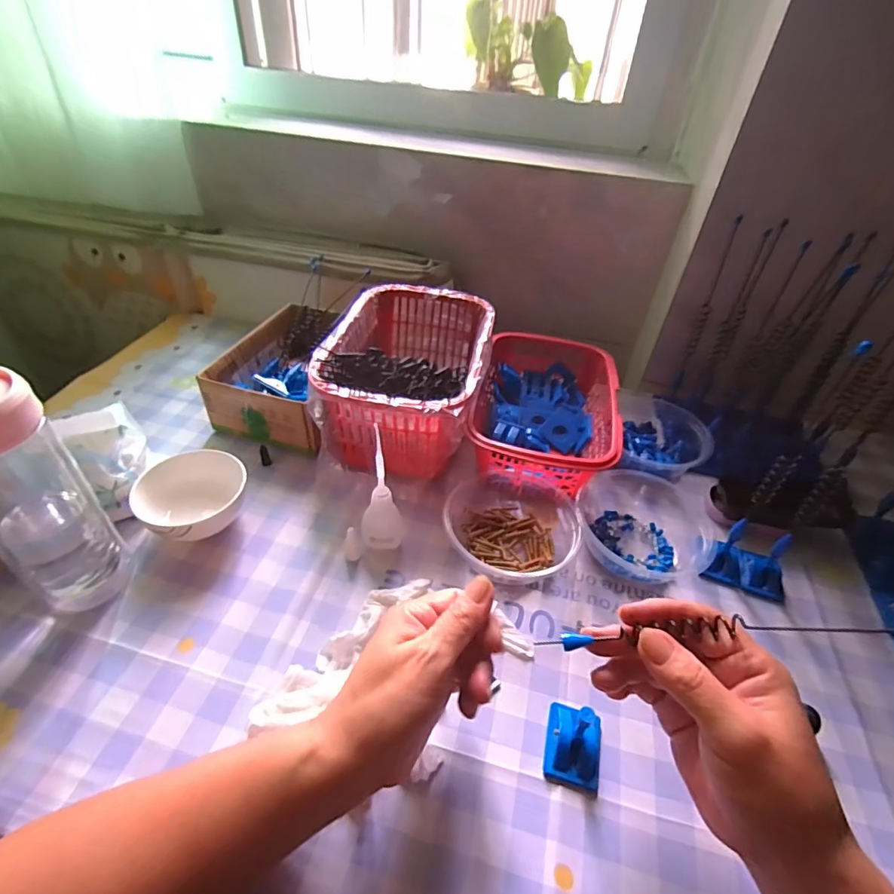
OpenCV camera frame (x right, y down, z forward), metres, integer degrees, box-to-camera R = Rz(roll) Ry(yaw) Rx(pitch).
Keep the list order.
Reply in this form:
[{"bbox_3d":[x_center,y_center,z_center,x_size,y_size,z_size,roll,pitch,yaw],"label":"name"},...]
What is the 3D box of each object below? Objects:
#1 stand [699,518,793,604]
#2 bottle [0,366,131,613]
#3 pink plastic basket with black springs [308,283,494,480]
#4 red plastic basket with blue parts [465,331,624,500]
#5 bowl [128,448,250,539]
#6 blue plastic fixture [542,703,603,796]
[{"bbox_3d":[0.264,0.095,0.423,0.069,0.045,0.042,15,44,12],"label":"stand"},{"bbox_3d":[-0.284,0.037,0.333,0.056,0.178,0.062,29,48,24],"label":"bottle"},{"bbox_3d":[-0.038,-0.075,0.530,0.154,0.109,0.223,12,44,8],"label":"pink plastic basket with black springs"},{"bbox_3d":[0.104,-0.036,0.527,0.140,0.071,0.196,12,44,8],"label":"red plastic basket with blue parts"},{"bbox_3d":[-0.219,0.047,0.423,0.083,0.053,0.082,2,43,-2],"label":"bowl"},{"bbox_3d":[0.085,0.191,0.316,0.035,0.027,0.048,13,44,10],"label":"blue plastic fixture"}]

